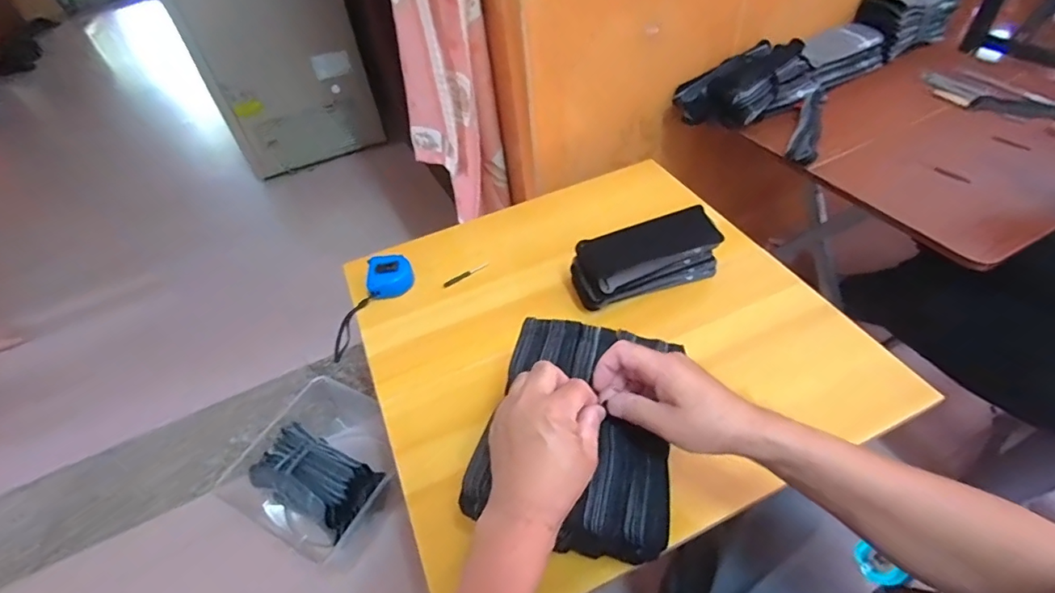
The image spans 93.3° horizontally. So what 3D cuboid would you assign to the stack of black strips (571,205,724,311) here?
[{"bbox_3d":[0.166,-0.050,0.699,0.211,0.085,0.081,-23,49,-14],"label":"stack of black strips"}]

